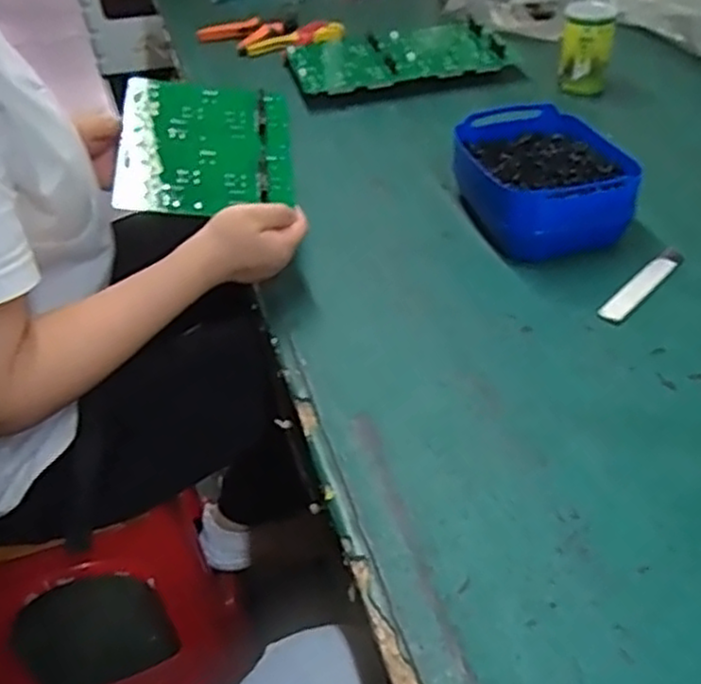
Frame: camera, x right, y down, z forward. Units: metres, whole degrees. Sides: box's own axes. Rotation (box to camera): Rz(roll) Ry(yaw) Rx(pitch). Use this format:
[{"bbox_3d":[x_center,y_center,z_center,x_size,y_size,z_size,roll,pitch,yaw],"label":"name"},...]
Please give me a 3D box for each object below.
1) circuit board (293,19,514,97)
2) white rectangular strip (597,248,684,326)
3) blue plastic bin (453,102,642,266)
[{"bbox_3d":[0.070,-0.446,1.147,0.317,0.032,0.184,-8,40,-3],"label":"circuit board"},{"bbox_3d":[0.283,-0.056,0.706,0.025,0.004,0.138,30,52,34],"label":"white rectangular strip"},{"bbox_3d":[0.203,-0.180,0.797,0.159,0.067,0.204,-8,41,-2],"label":"blue plastic bin"}]

